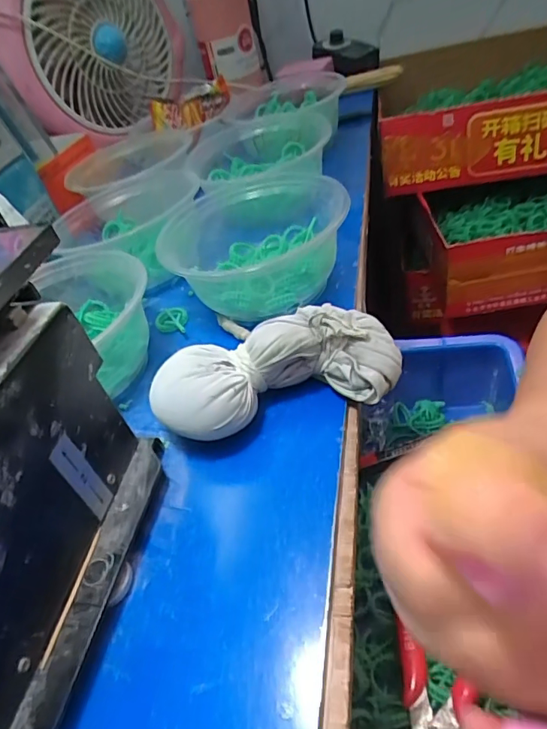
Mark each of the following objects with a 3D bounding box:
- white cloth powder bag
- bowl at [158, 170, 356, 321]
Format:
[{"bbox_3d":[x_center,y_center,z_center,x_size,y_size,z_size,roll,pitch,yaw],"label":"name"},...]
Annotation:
[{"bbox_3d":[0.002,0.003,0.285,0.139,0.045,0.061,-19,41,-2],"label":"white cloth powder bag"},{"bbox_3d":[-0.016,-0.089,0.371,0.134,0.061,0.112,-13,41,5],"label":"bowl"}]

